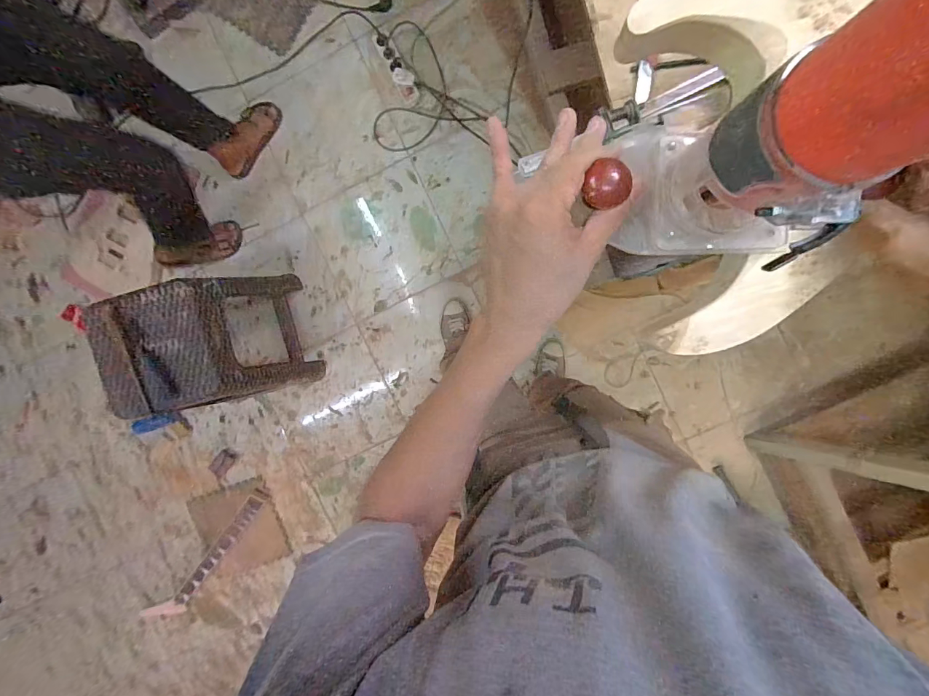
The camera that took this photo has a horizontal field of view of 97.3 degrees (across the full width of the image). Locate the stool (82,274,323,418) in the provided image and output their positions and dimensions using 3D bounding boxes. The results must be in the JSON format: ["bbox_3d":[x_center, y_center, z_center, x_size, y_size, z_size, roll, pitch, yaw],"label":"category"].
[{"bbox_3d":[-0.691,-0.022,1.149,0.316,0.490,0.345,-13,93,6],"label":"stool"}]

